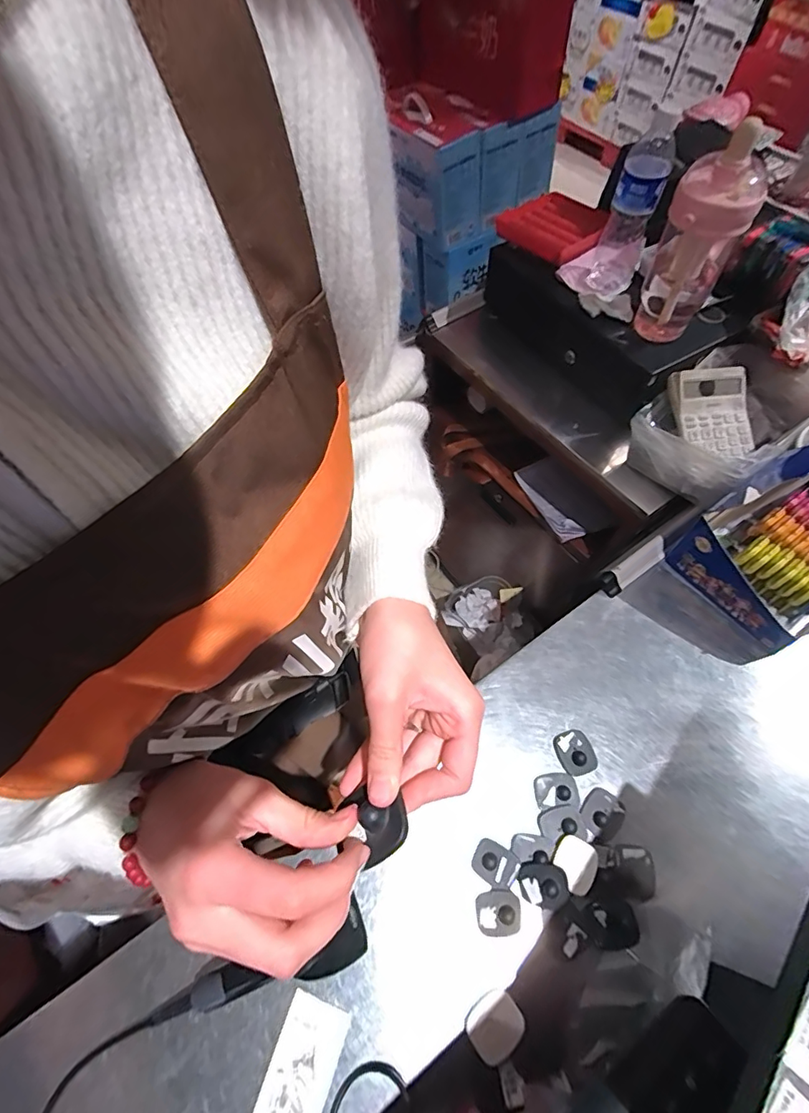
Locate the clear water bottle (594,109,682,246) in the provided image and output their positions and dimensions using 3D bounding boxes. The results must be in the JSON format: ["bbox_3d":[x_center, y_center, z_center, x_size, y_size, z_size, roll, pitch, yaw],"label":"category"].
[{"bbox_3d":[0.338,-0.520,0.716,0.064,0.197,0.059,15,62,10],"label":"clear water bottle"}]

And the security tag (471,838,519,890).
[{"bbox_3d":[0.092,0.318,0.500,0.041,0.018,0.036,27,65,16],"label":"security tag"}]

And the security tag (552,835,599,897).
[{"bbox_3d":[0.173,0.312,0.490,0.044,0.013,0.045,30,66,17],"label":"security tag"}]

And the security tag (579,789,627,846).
[{"bbox_3d":[0.210,0.278,0.519,0.041,0.012,0.053,38,68,21],"label":"security tag"}]

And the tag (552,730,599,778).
[{"bbox_3d":[0.195,0.222,0.550,0.041,0.011,0.046,-21,62,-10],"label":"tag"}]

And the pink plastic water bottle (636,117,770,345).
[{"bbox_3d":[0.385,-0.411,0.642,0.095,0.234,0.102,25,64,15],"label":"pink plastic water bottle"}]

